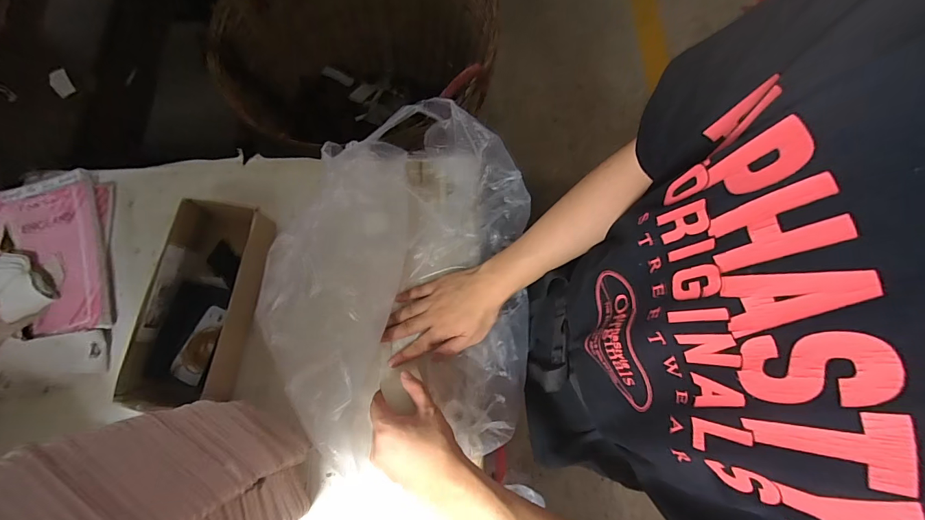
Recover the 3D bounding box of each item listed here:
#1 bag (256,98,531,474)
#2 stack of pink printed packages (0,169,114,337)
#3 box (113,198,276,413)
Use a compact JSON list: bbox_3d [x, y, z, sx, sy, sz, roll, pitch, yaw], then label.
[{"bbox_3d":[-0.080,-0.006,0.527,0.333,0.115,0.484,3,76,2],"label":"bag"},{"bbox_3d":[-0.613,-0.009,0.573,0.185,0.017,0.247,-11,72,-12],"label":"stack of pink printed packages"},{"bbox_3d":[-0.344,0.058,0.544,0.131,0.067,0.274,10,76,4],"label":"box"}]

